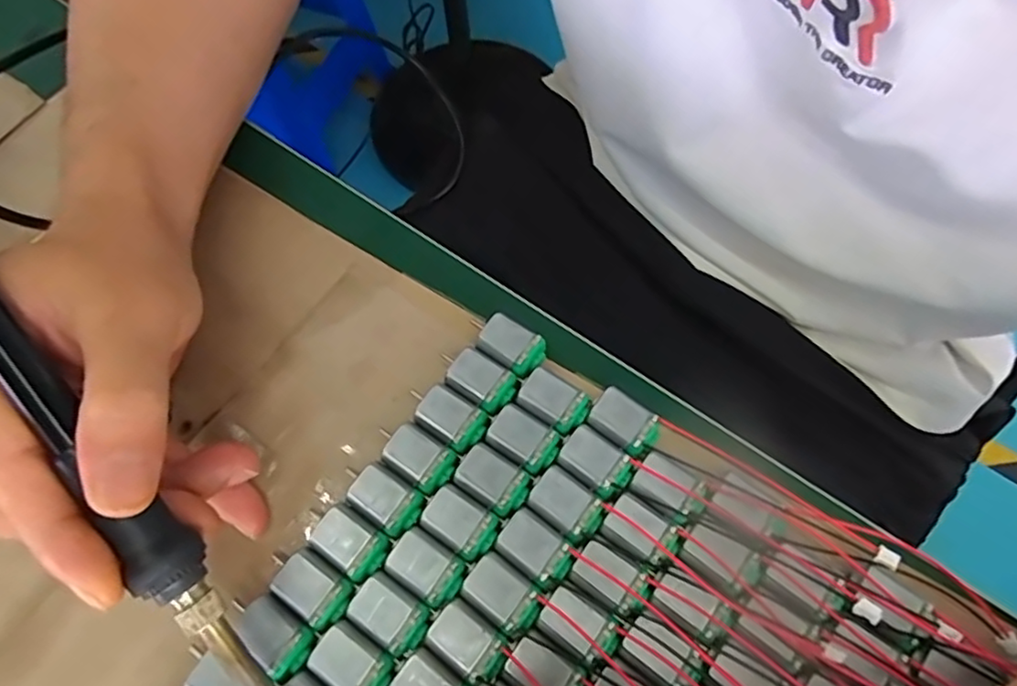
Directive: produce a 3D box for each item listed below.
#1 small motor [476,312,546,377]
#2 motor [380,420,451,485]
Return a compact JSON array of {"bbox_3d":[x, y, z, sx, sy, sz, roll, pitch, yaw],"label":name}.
[{"bbox_3d":[0.001,0.003,0.256,0.026,0.014,0.018,30,71,13],"label":"small motor"},{"bbox_3d":[-0.036,0.043,0.241,0.028,0.016,0.017,30,71,14],"label":"motor"}]

